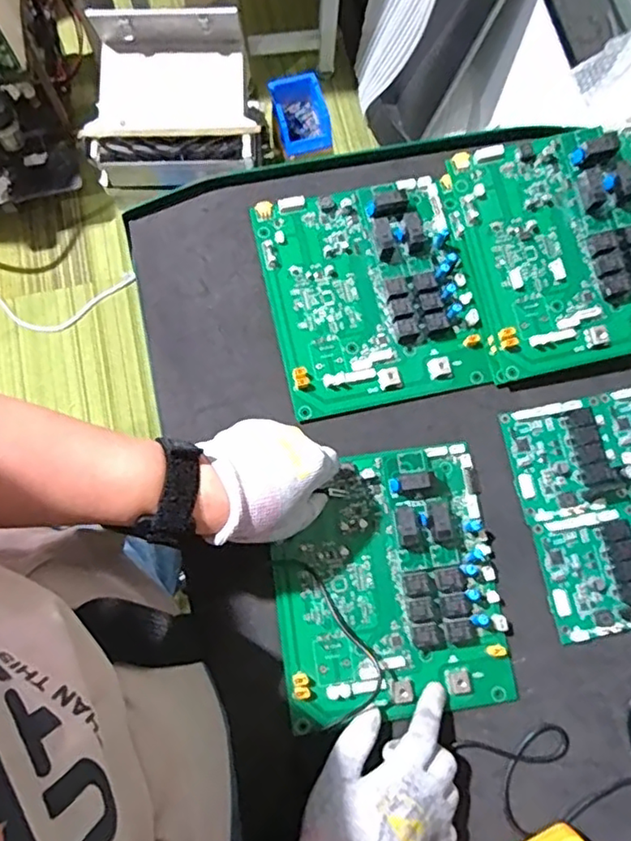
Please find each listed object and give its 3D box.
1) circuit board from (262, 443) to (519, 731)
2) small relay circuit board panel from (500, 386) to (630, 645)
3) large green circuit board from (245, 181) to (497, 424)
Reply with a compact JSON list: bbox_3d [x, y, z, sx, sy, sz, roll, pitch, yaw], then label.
[{"bbox_3d":[0.057,0.124,0.460,0.174,0.029,0.194,-8,76,-4],"label":"circuit board"},{"bbox_3d":[0.265,0.066,0.489,0.182,0.023,0.187,-11,76,-4],"label":"small relay circuit board panel"},{"bbox_3d":[0.047,-0.114,0.519,0.172,0.027,0.200,-12,76,-5],"label":"large green circuit board"}]

